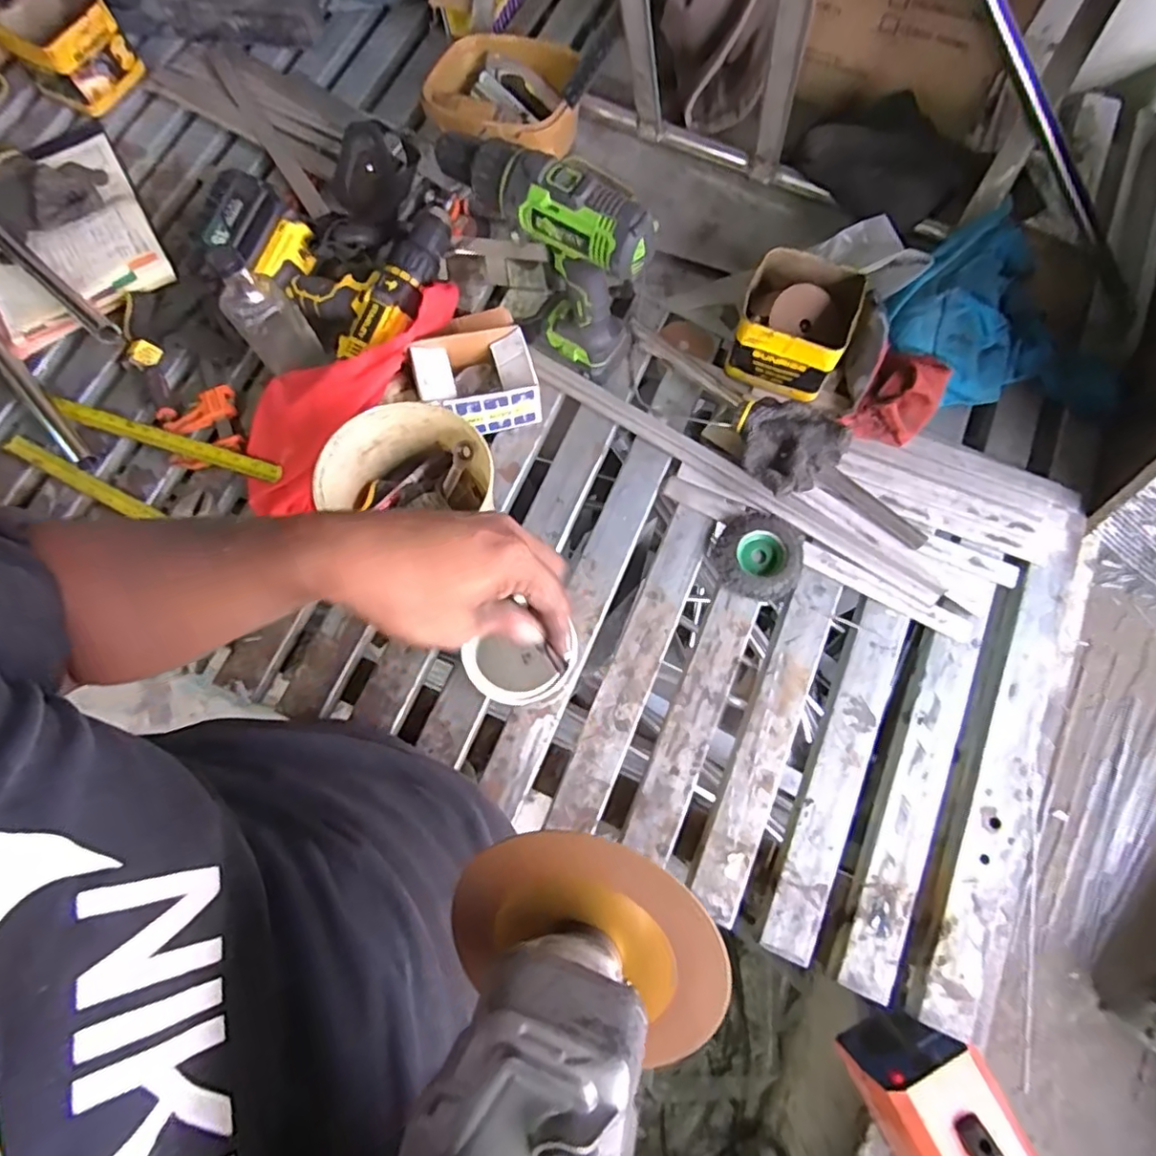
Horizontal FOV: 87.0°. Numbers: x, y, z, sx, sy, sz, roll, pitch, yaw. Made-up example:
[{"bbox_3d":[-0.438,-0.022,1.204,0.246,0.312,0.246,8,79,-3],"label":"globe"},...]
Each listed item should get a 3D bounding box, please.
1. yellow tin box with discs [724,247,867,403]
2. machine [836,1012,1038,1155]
[{"bbox_3d":[0.244,-0.288,0.695,0.118,0.085,0.130,23,76,7],"label":"yellow tin box with discs"},{"bbox_3d":[0.526,0.796,0.830,0.154,0.188,0.305,-22,75,-5],"label":"machine"}]

